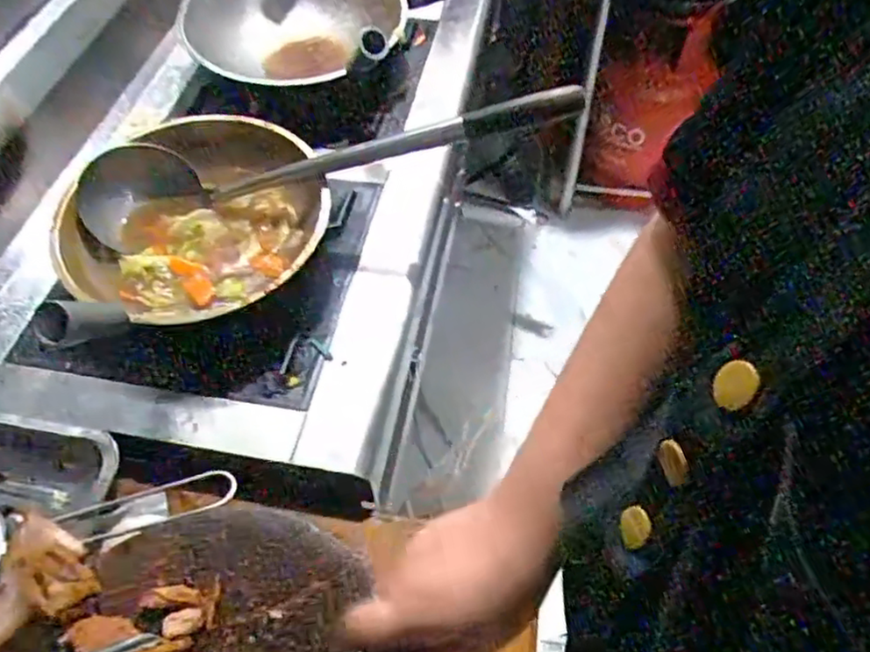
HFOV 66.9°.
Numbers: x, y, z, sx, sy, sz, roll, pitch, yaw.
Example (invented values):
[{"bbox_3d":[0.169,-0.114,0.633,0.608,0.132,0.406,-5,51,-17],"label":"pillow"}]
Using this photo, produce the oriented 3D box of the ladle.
[{"bbox_3d":[-0.109,-0.166,0.644,0.499,0.061,0.103,-9,54,10],"label":"ladle"}]

